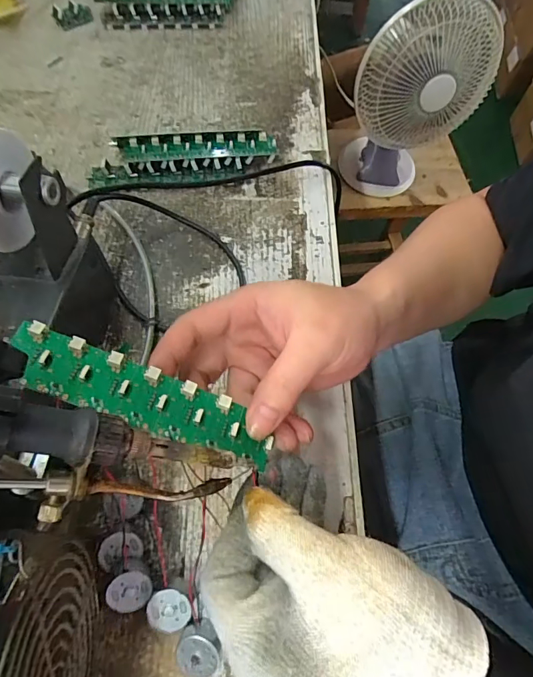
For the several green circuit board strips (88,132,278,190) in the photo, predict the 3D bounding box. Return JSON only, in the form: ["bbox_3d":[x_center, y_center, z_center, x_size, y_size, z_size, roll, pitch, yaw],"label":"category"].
[{"bbox_3d":[-0.076,-0.166,0.395,0.166,0.024,0.043,-2,63,-4],"label":"several green circuit board strips"}]

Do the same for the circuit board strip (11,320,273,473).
[{"bbox_3d":[-0.060,0.029,0.216,0.134,0.006,0.031,25,64,-8],"label":"circuit board strip"}]

